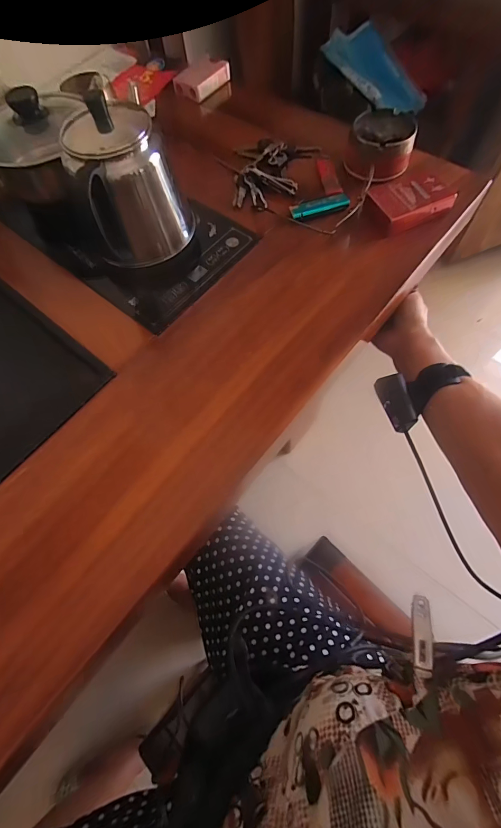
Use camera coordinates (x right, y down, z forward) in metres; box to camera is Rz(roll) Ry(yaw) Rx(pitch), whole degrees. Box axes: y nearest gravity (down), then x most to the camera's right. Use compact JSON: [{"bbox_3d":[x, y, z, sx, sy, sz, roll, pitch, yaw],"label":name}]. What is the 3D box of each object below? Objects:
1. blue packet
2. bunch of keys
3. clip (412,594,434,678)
[{"bbox_3d":[0.275,-0.773,0.785,0.100,0.042,0.237,-43,87,-15],"label":"blue packet"},{"bbox_3d":[0.033,-0.341,0.486,0.144,0.018,0.114,-18,66,-6],"label":"bunch of keys"},{"bbox_3d":[0.116,0.149,0.237,0.011,0.010,0.046,8,66,6],"label":"clip"}]

